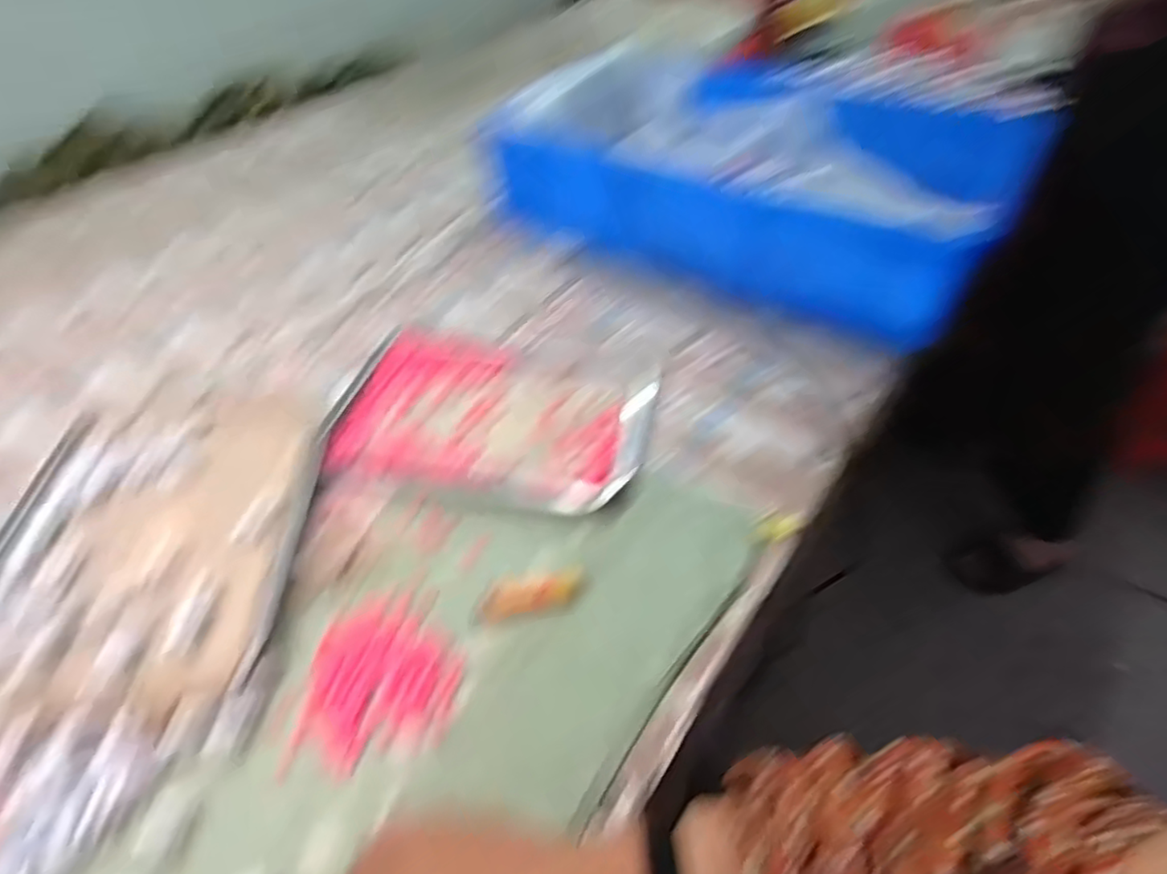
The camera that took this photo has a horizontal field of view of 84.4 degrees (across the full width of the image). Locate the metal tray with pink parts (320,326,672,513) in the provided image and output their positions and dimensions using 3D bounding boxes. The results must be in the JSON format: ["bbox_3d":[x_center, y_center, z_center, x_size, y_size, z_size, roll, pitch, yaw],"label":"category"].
[{"bbox_3d":[-0.088,-0.035,0.650,0.311,0.030,0.213,7,47,10],"label":"metal tray with pink parts"}]

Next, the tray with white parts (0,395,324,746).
[{"bbox_3d":[-0.372,0.084,0.550,0.256,0.024,0.327,-4,46,0],"label":"tray with white parts"}]

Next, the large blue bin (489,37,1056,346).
[{"bbox_3d":[0.226,-0.395,0.892,0.669,0.150,0.476,28,54,27],"label":"large blue bin"}]

